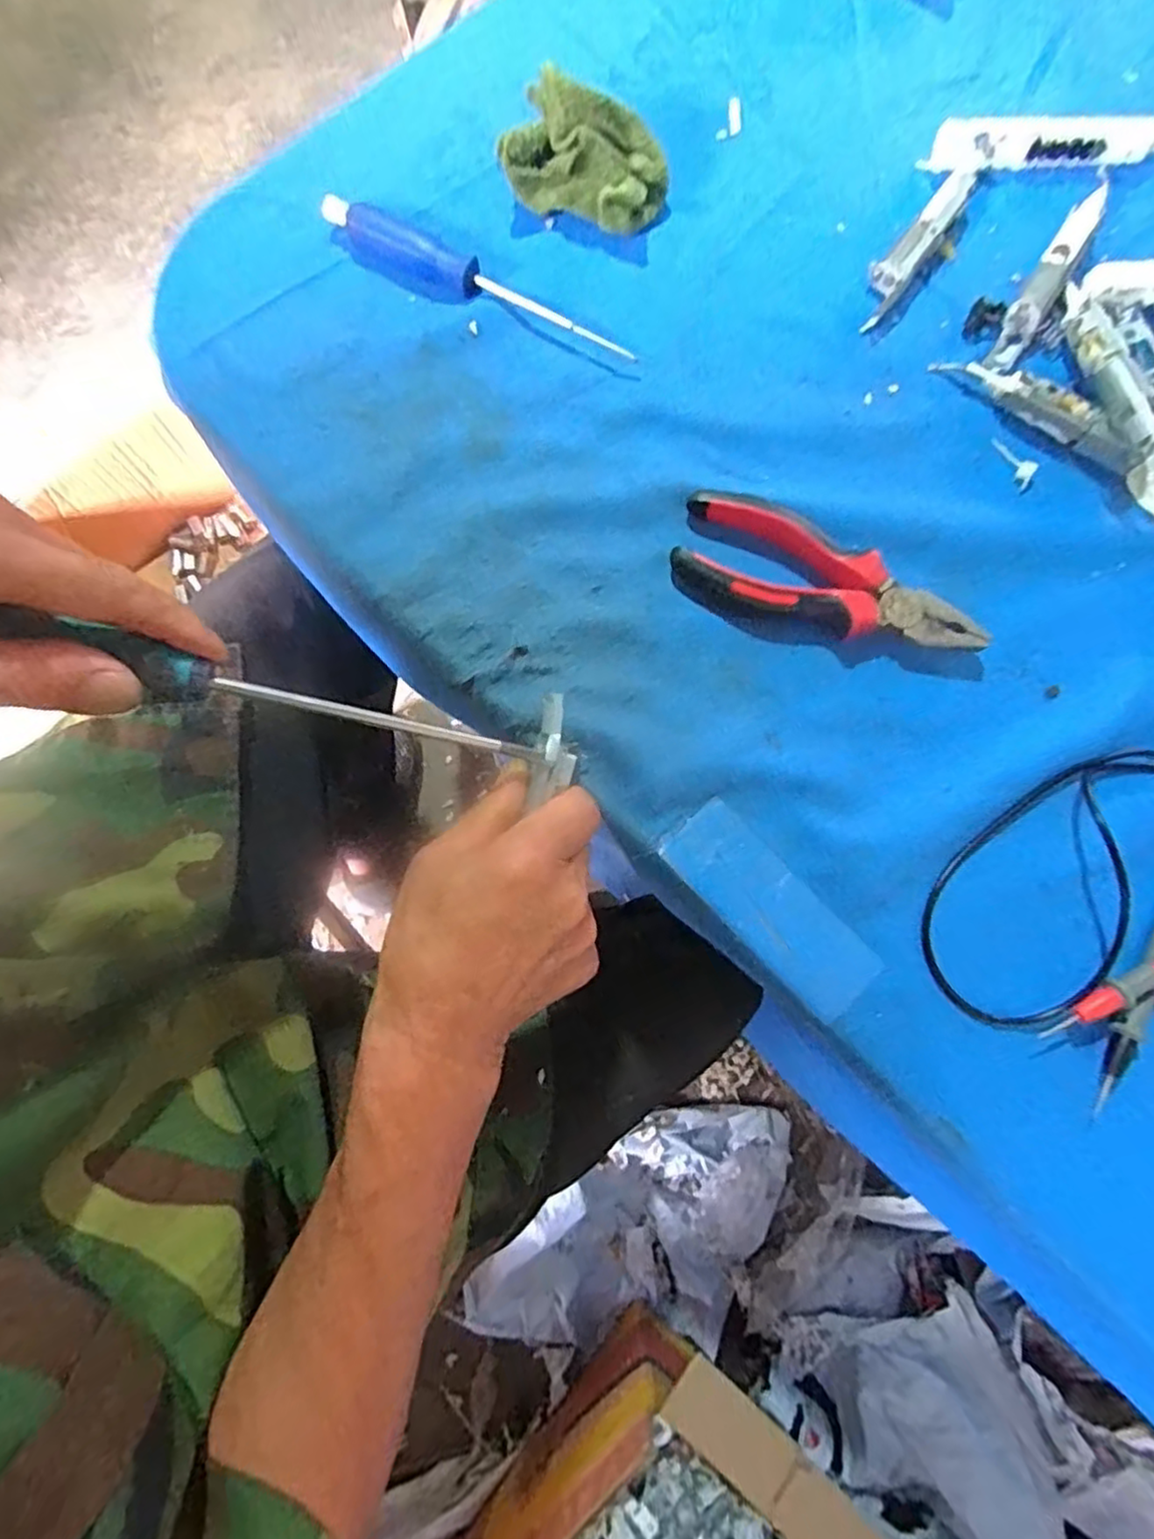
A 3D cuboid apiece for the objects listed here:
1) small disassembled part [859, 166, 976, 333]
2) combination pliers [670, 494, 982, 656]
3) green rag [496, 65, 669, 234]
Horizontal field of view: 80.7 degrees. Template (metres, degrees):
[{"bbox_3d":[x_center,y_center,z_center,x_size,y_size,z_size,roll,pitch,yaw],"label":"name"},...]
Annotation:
[{"bbox_3d":[0.195,-0.303,0.388,0.021,0.014,0.123,37,81,5],"label":"small disassembled part"},{"bbox_3d":[0.126,-0.091,0.345,0.157,0.020,0.054,25,80,3],"label":"combination pliers"},{"bbox_3d":[0.003,-0.339,0.374,0.096,0.048,0.042,13,80,1],"label":"green rag"}]

